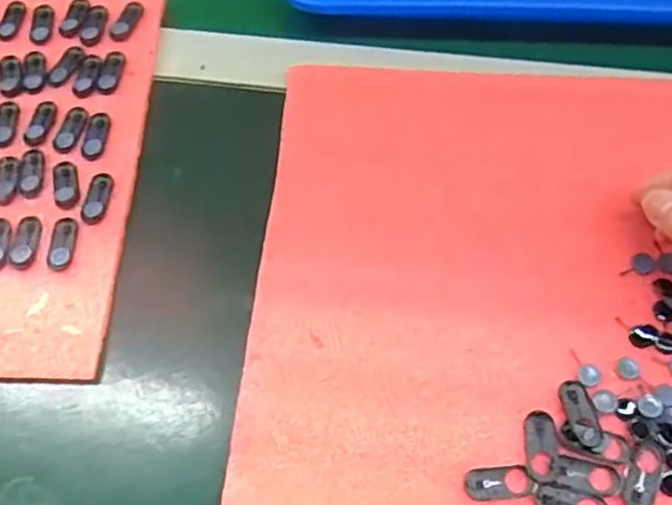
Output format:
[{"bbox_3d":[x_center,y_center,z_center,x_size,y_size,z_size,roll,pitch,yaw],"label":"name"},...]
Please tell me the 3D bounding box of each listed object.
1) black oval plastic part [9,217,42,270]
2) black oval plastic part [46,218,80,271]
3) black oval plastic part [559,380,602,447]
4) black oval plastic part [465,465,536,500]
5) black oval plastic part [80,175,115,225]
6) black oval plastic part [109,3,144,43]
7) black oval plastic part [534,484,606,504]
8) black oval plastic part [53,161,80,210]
[{"bbox_3d":[-0.172,-0.007,0.370,0.015,0.004,0.031,-2,64,2],"label":"black oval plastic part"},{"bbox_3d":[-0.151,-0.005,0.369,0.015,0.004,0.031,-1,64,2],"label":"black oval plastic part"},{"bbox_3d":[0.114,0.074,0.311,0.013,0.004,0.031,-9,64,-1],"label":"black oval plastic part"},{"bbox_3d":[0.074,0.104,0.302,0.031,0.005,0.013,-4,64,1],"label":"black oval plastic part"},{"bbox_3d":[-0.136,-0.030,0.381,0.015,0.006,0.031,8,64,7],"label":"black oval plastic part"},{"bbox_3d":[-0.137,-0.151,0.438,0.016,0.006,0.031,18,66,11],"label":"black oval plastic part"},{"bbox_3d":[0.104,0.112,0.296,0.031,0.004,0.013,13,65,9],"label":"black oval plastic part"},{"bbox_3d":[-0.156,-0.039,0.387,0.015,0.005,0.032,-14,64,-4],"label":"black oval plastic part"}]

